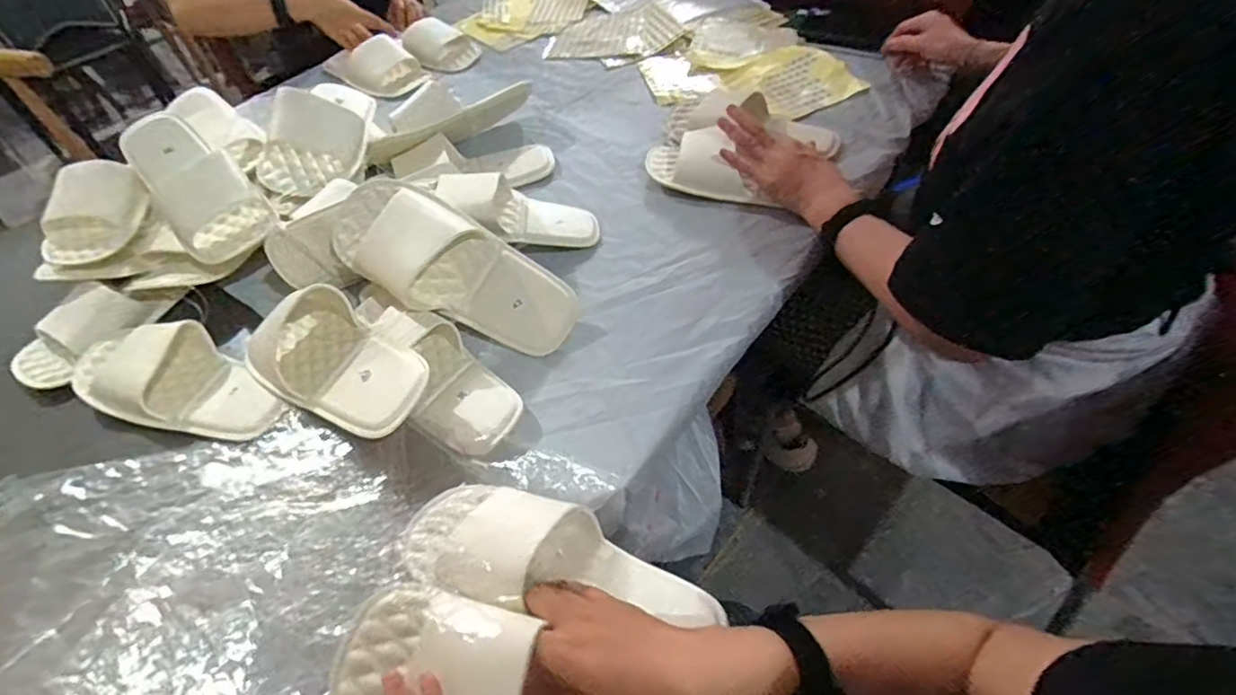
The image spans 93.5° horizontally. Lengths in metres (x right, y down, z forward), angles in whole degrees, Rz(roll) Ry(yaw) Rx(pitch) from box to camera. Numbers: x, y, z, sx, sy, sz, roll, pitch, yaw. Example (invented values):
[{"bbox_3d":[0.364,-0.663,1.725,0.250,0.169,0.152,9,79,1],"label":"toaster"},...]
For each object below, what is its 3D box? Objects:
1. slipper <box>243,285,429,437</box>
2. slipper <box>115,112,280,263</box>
[{"bbox_3d":[-0.294,-0.002,0.571,0.273,0.056,0.113,23,59,33],"label":"slipper"},{"bbox_3d":[-0.491,-0.194,0.663,0.098,0.048,0.234,-41,81,-22],"label":"slipper"}]

